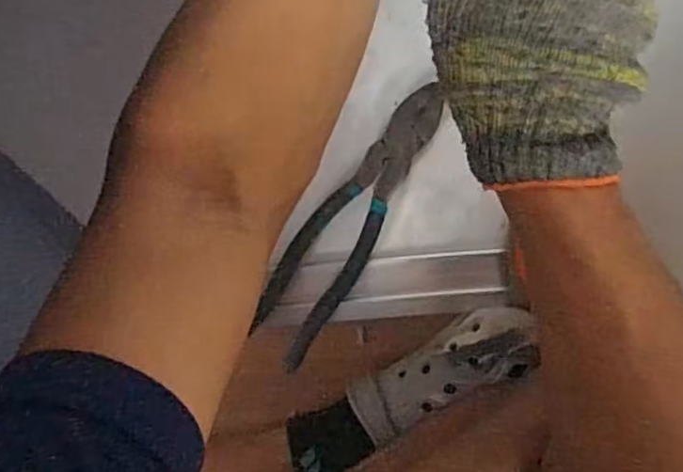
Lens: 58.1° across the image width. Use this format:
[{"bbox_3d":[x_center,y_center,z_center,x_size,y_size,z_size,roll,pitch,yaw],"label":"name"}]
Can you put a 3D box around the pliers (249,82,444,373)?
[{"bbox_3d":[0.005,-0.011,0.463,0.055,0.021,0.226,32,94,-2],"label":"pliers"}]

